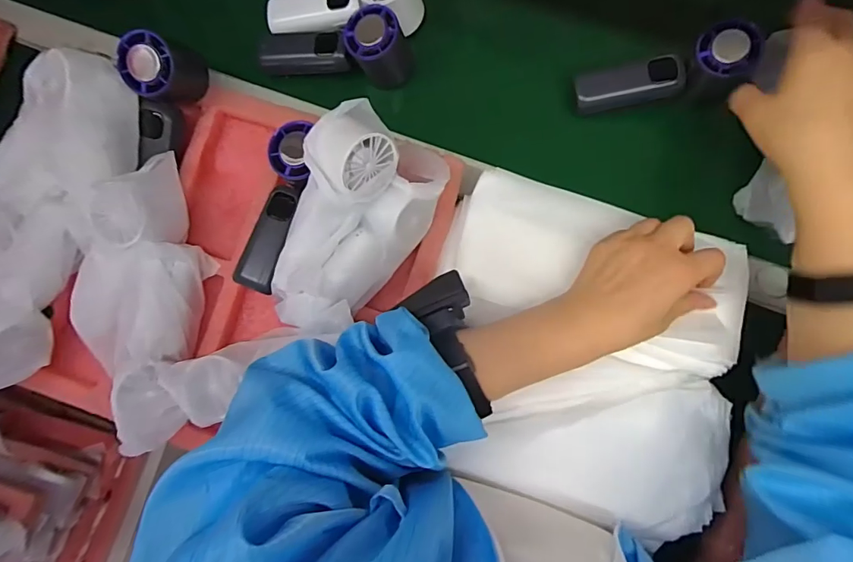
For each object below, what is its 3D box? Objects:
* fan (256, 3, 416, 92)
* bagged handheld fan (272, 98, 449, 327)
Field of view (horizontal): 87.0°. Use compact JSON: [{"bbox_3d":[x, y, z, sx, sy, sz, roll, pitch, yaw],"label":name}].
[{"bbox_3d":[-0.092,-0.228,0.458,0.147,0.068,0.045,2,84,17],"label":"fan"},{"bbox_3d":[-0.065,-0.048,0.367,0.103,0.067,0.179,27,87,7],"label":"bagged handheld fan"}]

